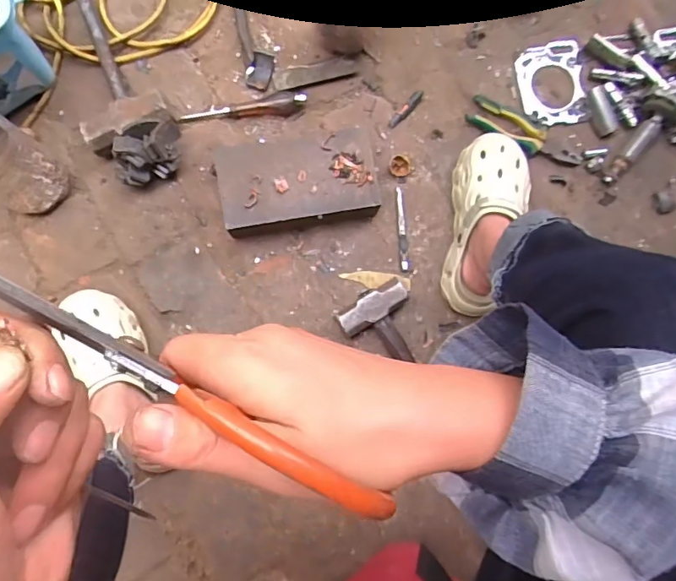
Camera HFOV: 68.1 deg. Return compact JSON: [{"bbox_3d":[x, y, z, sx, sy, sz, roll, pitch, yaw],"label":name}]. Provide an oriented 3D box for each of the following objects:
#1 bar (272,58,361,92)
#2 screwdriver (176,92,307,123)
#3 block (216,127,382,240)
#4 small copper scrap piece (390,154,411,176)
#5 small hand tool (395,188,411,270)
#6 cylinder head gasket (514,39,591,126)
[{"bbox_3d":[-0.030,-0.321,0.739,0.129,0.006,0.027,-15,86,-4],"label":"bar"},{"bbox_3d":[-0.138,-0.266,0.733,0.181,0.022,0.029,-8,85,-4],"label":"screwdriver"},{"bbox_3d":[-0.056,-0.150,0.703,0.207,0.065,0.117,-9,85,-4],"label":"block"},{"bbox_3d":[0.091,-0.183,0.730,0.030,0.012,0.033,36,84,1],"label":"small copper scrap piece"},{"bbox_3d":[0.094,-0.089,0.728,0.013,0.007,0.123,-4,85,-3],"label":"small hand tool"},{"bbox_3d":[0.310,-0.300,0.727,0.091,0.007,0.119,-8,84,4],"label":"cylinder head gasket"}]

